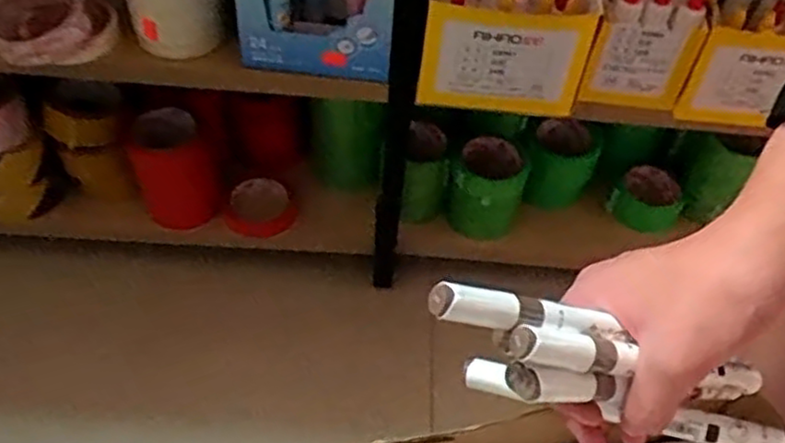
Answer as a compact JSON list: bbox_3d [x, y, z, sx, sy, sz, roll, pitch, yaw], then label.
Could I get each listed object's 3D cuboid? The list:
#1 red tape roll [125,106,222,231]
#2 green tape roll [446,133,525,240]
[{"bbox_3d":[-0.275,-0.068,0.929,0.099,0.141,0.080,-15,52,-18],"label":"red tape roll"},{"bbox_3d":[0.121,-0.037,0.976,0.088,0.129,0.087,3,49,-3],"label":"green tape roll"}]

